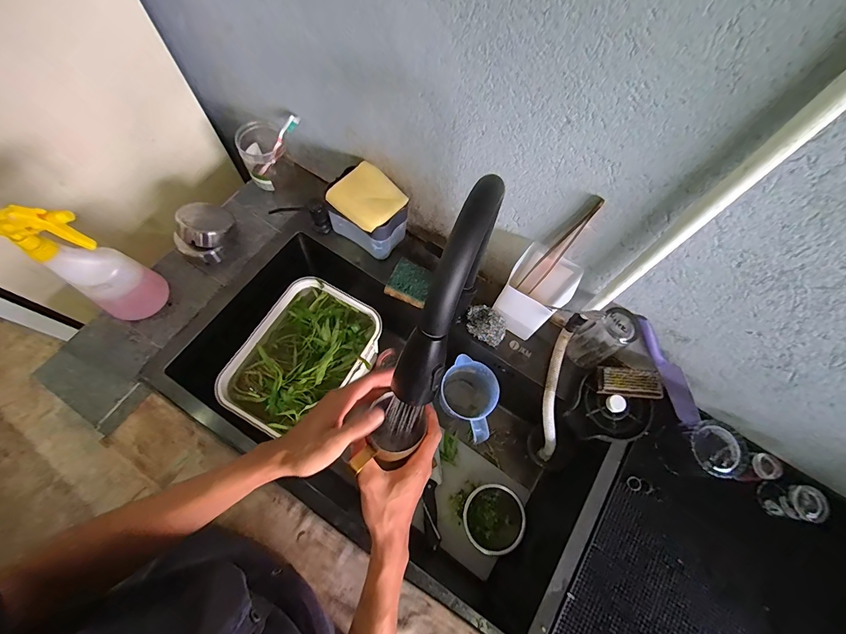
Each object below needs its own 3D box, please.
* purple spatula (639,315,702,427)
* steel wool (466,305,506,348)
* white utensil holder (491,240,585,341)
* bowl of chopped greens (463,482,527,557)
[{"bbox_3d":[0.397,0.092,0.608,0.027,0.037,0.225,-42,109,-15],"label":"purple spatula"},{"bbox_3d":[0.114,0.014,0.670,0.075,0.043,0.047,39,73,11],"label":"steel wool"},{"bbox_3d":[0.184,-0.040,0.625,0.101,0.135,0.093,41,74,11],"label":"white utensil holder"},{"bbox_3d":[0.136,0.394,0.729,0.115,0.060,0.115,2,69,-4],"label":"bowl of chopped greens"}]

